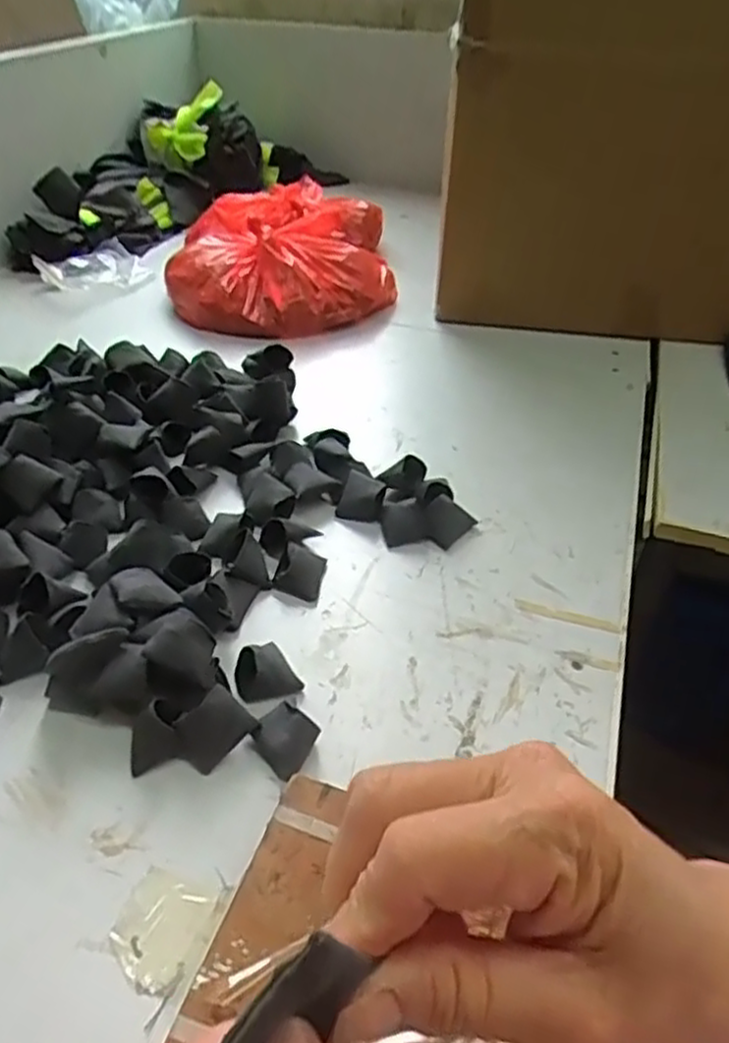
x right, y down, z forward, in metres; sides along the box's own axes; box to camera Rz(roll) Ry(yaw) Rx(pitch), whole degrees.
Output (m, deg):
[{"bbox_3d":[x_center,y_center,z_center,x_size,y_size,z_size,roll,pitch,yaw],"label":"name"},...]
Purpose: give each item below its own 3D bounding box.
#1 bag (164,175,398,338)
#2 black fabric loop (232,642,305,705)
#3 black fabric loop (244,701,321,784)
[{"bbox_3d":[-0.108,-0.357,0.974,0.283,0.090,0.336,-3,40,-6],"label":"bag"},{"bbox_3d":[-0.066,0.099,0.487,0.038,0.026,0.039,2,40,-1],"label":"black fabric loop"},{"bbox_3d":[-0.049,0.132,0.449,0.041,0.024,0.032,32,48,30],"label":"black fabric loop"}]

